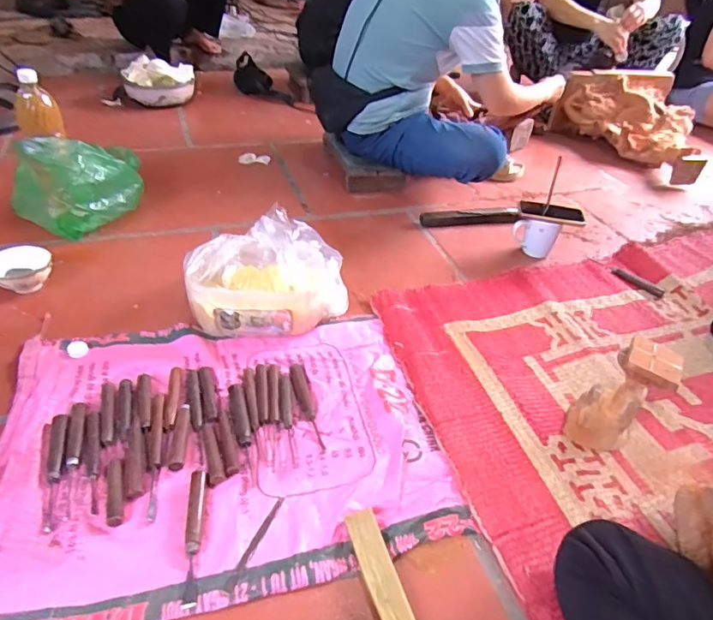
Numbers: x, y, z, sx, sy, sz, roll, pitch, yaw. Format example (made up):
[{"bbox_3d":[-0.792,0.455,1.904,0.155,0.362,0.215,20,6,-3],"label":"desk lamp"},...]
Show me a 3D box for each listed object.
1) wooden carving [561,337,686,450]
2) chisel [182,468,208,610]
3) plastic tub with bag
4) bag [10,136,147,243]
[{"bbox_3d":[0.397,0.131,0.790,0.106,0.173,0.103,26,43,25],"label":"wooden carving"},{"bbox_3d":[-0.203,0.280,0.655,0.018,0.015,0.173,-2,39,-9],"label":"chisel"},{"bbox_3d":[-0.167,-0.069,0.994,0.278,0.156,0.213,-3,39,-10],"label":"plastic tub with bag"},{"bbox_3d":[-0.631,-0.277,1.170,0.281,0.190,0.177,-13,41,-21],"label":"bag"}]

